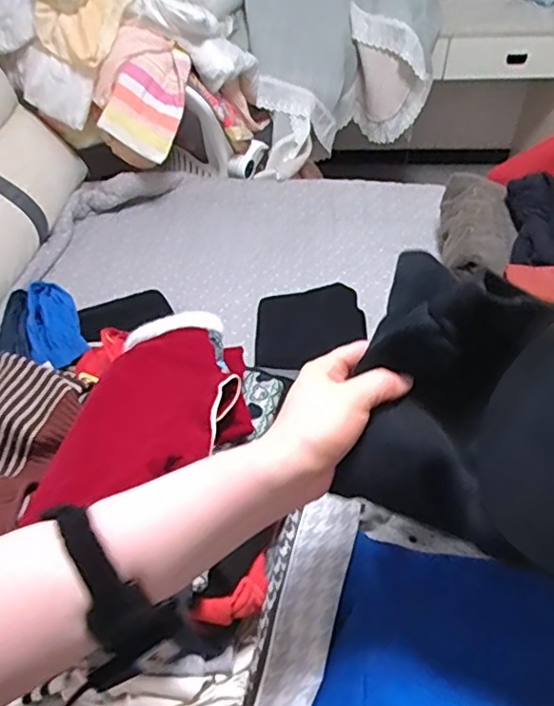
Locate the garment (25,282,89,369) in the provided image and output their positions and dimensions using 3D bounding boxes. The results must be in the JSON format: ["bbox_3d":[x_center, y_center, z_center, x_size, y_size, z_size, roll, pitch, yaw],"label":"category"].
[{"bbox_3d":[-0.534,-0.078,1.359,0.126,0.109,0.214,-17,48,-13],"label":"garment"}]

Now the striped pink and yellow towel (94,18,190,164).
[{"bbox_3d":[-0.403,-0.770,1.729,0.266,0.345,0.112,26,12,-21],"label":"striped pink and yellow towel"}]

